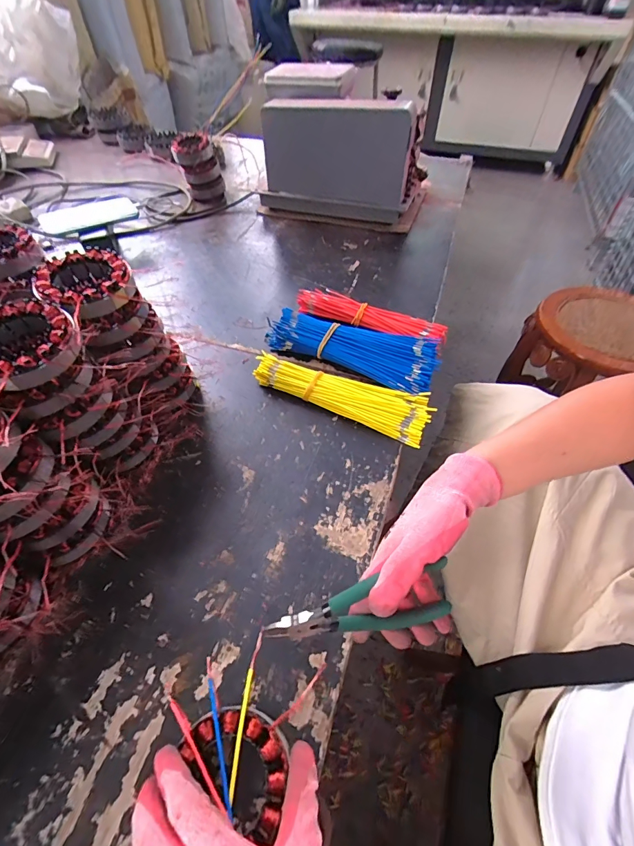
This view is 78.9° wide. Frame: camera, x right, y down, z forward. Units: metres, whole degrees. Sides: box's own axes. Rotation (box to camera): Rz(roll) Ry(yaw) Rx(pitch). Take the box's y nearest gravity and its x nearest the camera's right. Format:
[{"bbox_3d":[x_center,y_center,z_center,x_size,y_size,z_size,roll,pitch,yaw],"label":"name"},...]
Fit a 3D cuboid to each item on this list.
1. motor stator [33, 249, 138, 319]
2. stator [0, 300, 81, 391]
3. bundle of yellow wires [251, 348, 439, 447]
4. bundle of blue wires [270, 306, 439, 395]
[{"bbox_3d":[-0.230,-0.139,0.386,0.083,0.027,0.084,0,51,0],"label":"motor stator"},{"bbox_3d":[-0.256,-0.065,0.339,0.083,0.034,0.088,-38,60,-26],"label":"stator"},{"bbox_3d":[0.032,-0.043,0.519,0.241,0.034,0.069,22,55,17],"label":"bundle of yellow wires"},{"bbox_3d":[0.051,-0.113,0.568,0.252,0.048,0.093,22,55,17],"label":"bundle of blue wires"}]

